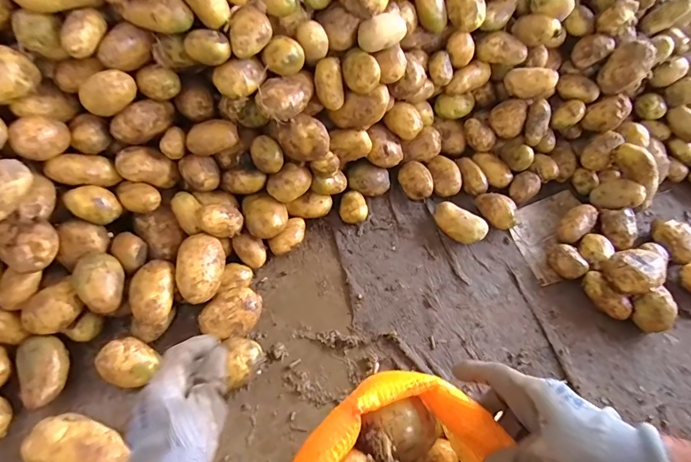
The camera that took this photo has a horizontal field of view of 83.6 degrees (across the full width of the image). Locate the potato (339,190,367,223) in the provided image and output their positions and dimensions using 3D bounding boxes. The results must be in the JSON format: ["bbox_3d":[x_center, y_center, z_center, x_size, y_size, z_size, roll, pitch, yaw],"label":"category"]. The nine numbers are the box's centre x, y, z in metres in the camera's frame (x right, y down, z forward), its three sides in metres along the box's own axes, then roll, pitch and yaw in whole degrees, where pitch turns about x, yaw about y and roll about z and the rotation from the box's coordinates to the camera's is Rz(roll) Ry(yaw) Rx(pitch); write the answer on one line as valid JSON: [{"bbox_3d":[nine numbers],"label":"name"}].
[{"bbox_3d":[0.015,-0.045,0.776,0.053,0.037,0.068,-1,58,-5],"label":"potato"}]

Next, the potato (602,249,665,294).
[{"bbox_3d":[0.516,0.068,0.682,0.094,0.064,0.075,-19,61,-15],"label":"potato"}]

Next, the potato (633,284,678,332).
[{"bbox_3d":[0.544,0.144,0.685,0.063,0.062,0.066,-17,61,-15],"label":"potato"}]

